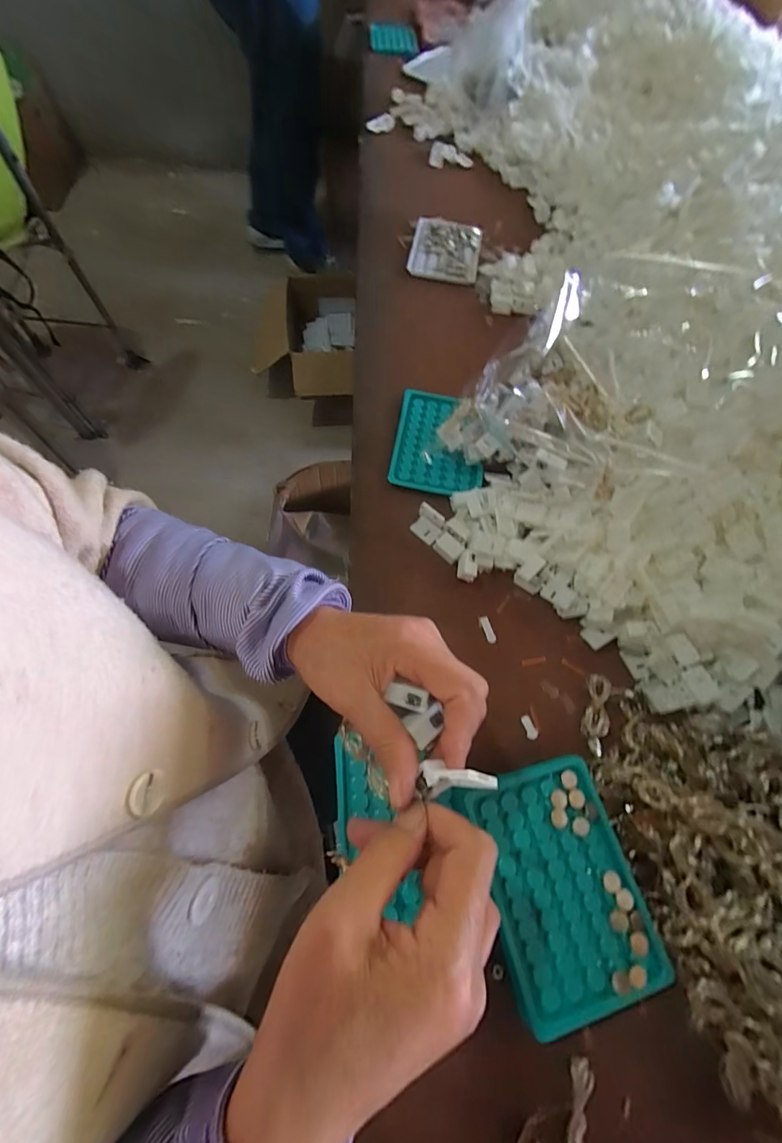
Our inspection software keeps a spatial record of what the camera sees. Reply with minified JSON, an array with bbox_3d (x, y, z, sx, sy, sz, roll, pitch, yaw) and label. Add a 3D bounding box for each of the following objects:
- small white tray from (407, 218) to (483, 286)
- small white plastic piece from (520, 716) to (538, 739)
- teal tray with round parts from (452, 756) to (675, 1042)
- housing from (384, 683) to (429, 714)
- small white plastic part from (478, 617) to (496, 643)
[{"bbox_3d":[0.078,-0.458,0.603,0.095,0.015,0.123,11,65,1],"label":"small white tray"},{"bbox_3d":[0.113,0.127,0.345,0.009,0.004,0.019,-14,66,-10],"label":"small white plastic piece"},{"bbox_3d":[0.112,0.208,0.289,0.097,0.029,0.133,-13,66,-10],"label":"teal tray with round parts"},{"bbox_3d":[0.010,0.070,0.236,0.022,0.008,0.011,17,64,4],"label":"housing"},{"bbox_3d":[0.087,0.051,0.376,0.008,0.004,0.024,-15,66,-11],"label":"small white plastic part"}]

